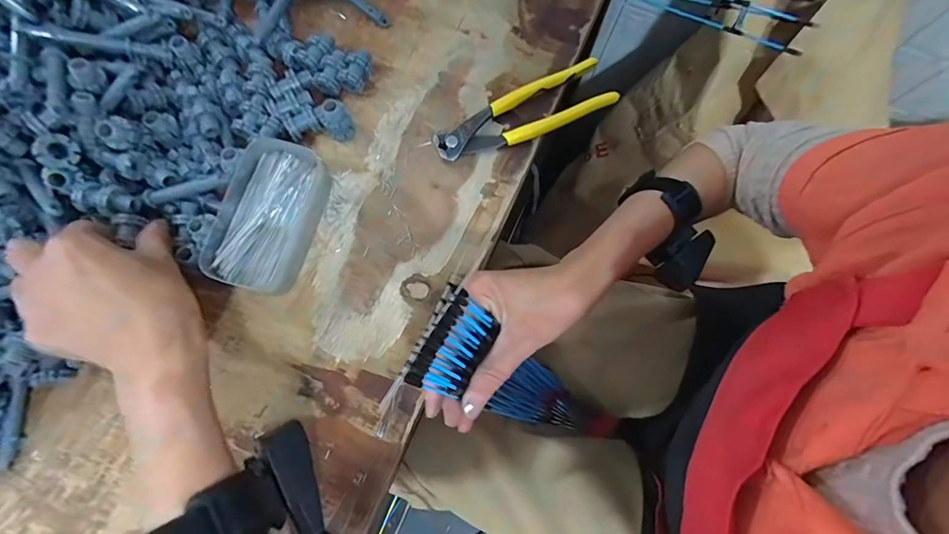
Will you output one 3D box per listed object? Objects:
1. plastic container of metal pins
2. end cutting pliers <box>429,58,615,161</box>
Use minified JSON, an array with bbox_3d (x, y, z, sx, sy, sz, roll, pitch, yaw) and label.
[{"bbox_3d":[-0.166,-0.041,0.347,0.070,0.031,0.118,14,76,3],"label":"plastic container of metal pins"},{"bbox_3d":[0.044,-0.132,0.375,0.160,0.026,0.046,-24,78,-6],"label":"end cutting pliers"}]

